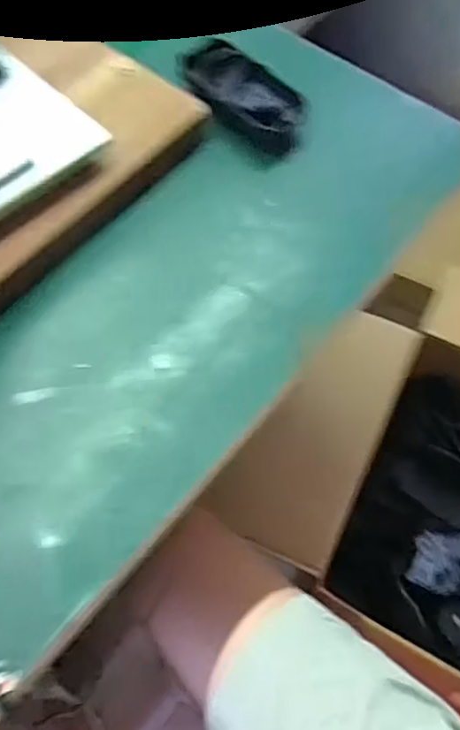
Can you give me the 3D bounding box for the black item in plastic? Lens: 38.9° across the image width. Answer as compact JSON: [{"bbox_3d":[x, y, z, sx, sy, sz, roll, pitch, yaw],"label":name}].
[{"bbox_3d":[0.010,-0.216,0.526,0.058,0.022,0.122,-38,70,-19],"label":"black item in plastic"}]

